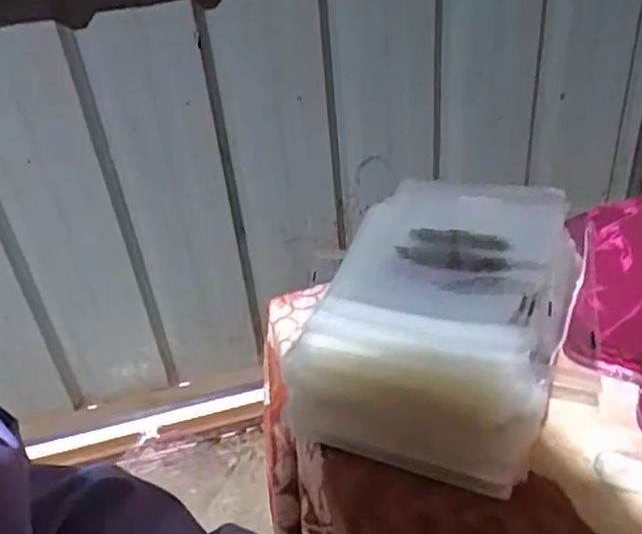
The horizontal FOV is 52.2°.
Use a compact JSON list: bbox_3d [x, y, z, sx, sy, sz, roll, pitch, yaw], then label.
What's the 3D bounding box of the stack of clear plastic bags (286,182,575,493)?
[{"bbox_3d":[0.088,0.024,0.453,0.161,0.047,0.258,9,38,22],"label":"stack of clear plastic bags"}]

